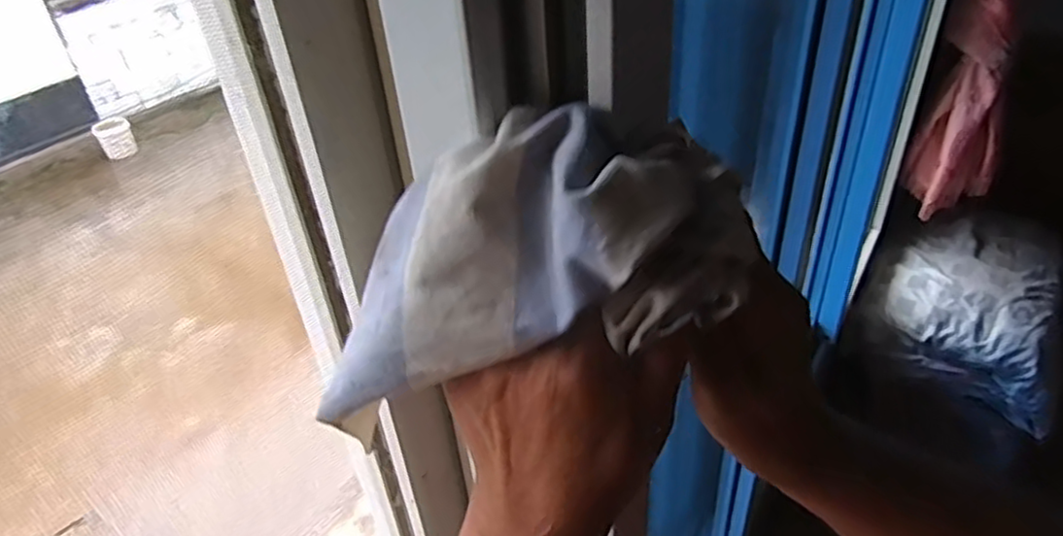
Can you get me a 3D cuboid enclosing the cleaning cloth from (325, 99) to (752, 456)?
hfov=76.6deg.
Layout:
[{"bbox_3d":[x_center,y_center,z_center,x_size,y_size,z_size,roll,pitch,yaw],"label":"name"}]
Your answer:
[{"bbox_3d":[-0.004,0.002,0.250,0.152,0.101,0.053,-3,34,-1],"label":"cleaning cloth"}]

